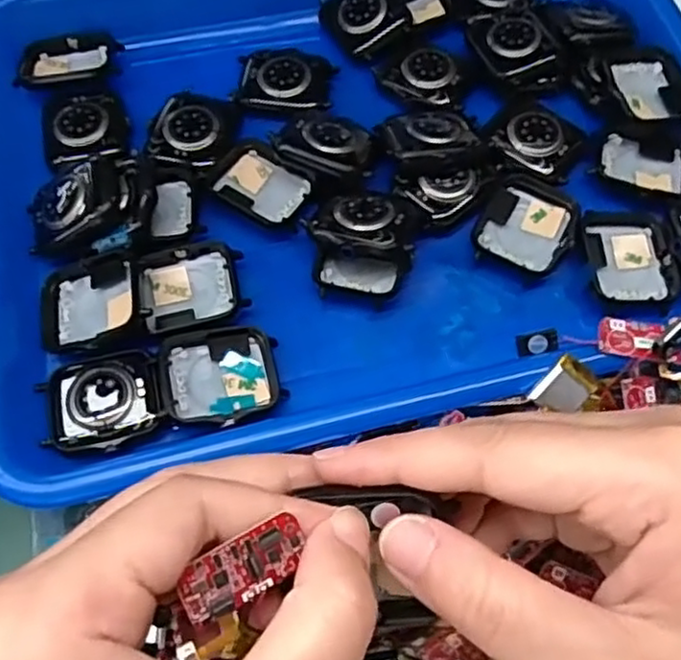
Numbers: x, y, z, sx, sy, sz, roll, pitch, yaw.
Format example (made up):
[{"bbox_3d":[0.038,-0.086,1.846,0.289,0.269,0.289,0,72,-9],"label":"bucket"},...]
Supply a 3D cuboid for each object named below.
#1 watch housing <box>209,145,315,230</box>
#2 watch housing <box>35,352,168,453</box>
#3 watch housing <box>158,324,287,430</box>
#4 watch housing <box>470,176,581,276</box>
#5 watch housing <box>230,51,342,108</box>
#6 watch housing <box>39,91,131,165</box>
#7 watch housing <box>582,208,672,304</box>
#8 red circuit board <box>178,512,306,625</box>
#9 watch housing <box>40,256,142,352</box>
[{"bbox_3d":[-0.032,-0.061,0.299,0.042,0.010,0.034,29,67,13],"label":"watch housing"},{"bbox_3d":[-0.086,0.026,0.252,0.043,0.007,0.033,-8,64,-4],"label":"watch housing"},{"bbox_3d":[-0.044,0.017,0.260,0.042,0.015,0.036,-13,65,-7],"label":"watch housing"},{"bbox_3d":[0.079,-0.045,0.293,0.038,0.006,0.044,26,67,12],"label":"watch housing"},{"bbox_3d":[-0.026,-0.117,0.323,0.044,0.006,0.029,0,64,0],"label":"watch housing"},{"bbox_3d":[-0.114,-0.093,0.308,0.036,0.006,0.039,-13,65,-6],"label":"watch housing"},{"bbox_3d":[0.118,-0.032,0.289,0.035,0.010,0.045,-2,64,-1],"label":"watch housing"},{"bbox_3d":[-0.020,0.051,0.148,0.028,0.004,0.014,-25,101,-26],"label":"red circuit board"},{"bbox_3d":[-0.097,-0.009,0.271,0.037,0.013,0.038,-6,64,-3],"label":"watch housing"}]

